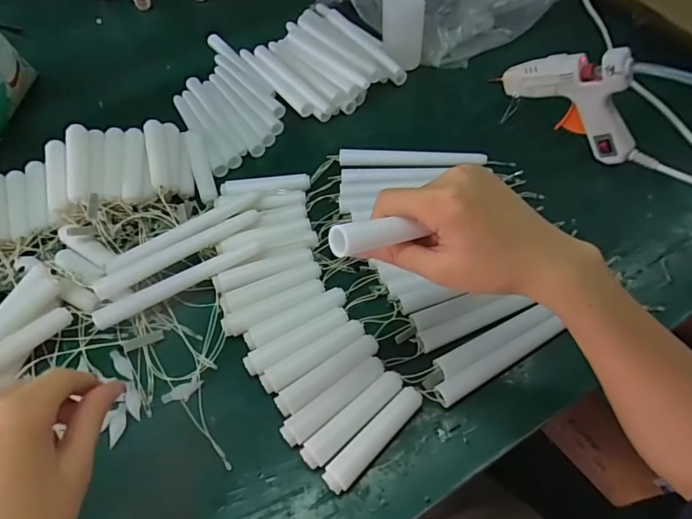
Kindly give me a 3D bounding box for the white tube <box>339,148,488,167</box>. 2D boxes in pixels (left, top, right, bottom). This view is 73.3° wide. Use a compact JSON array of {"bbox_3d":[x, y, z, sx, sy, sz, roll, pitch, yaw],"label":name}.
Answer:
[{"bbox_3d":[0.067,-0.104,0.480,0.147,0.014,0.017,5,57,6],"label":"white tube"}]

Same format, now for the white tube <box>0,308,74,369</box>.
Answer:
[{"bbox_3d":[-0.267,0.071,0.376,0.012,0.017,0.090,34,52,22],"label":"white tube"}]

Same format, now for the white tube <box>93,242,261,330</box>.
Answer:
[{"bbox_3d":[-0.144,0.019,0.403,0.146,0.017,0.016,-25,59,-13],"label":"white tube"}]

